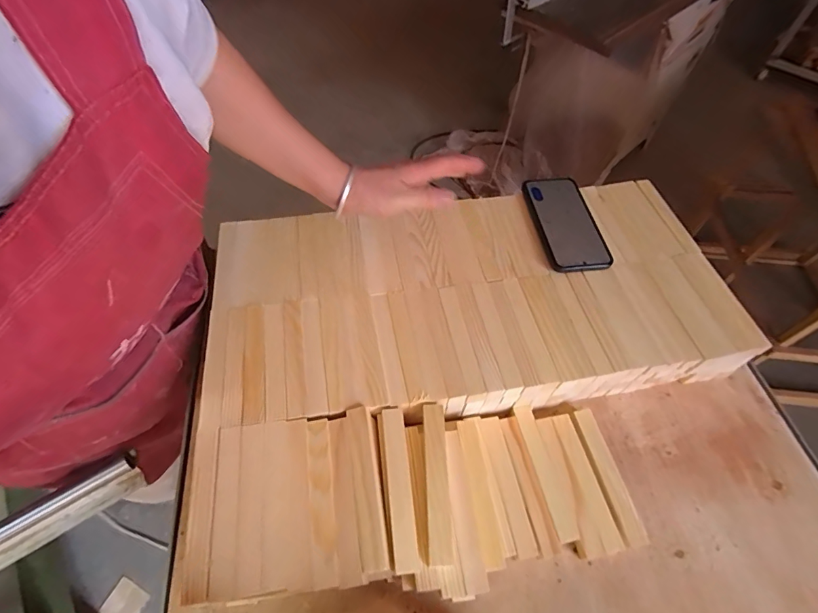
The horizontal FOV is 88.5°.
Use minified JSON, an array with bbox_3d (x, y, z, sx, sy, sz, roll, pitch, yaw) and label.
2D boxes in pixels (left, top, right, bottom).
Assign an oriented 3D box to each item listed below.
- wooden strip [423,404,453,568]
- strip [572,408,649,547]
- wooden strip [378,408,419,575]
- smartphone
[{"bbox_3d":[0.025,0.159,0.387,0.020,0.015,0.135,-2,54,2],"label":"wooden strip"},{"bbox_3d":[0.216,0.184,0.461,0.024,0.024,0.138,-8,58,-6],"label":"strip"},{"bbox_3d":[-0.010,0.166,0.392,0.023,0.014,0.140,-6,58,-5],"label":"wooden strip"},{"bbox_3d":[0.208,-0.112,0.556,0.078,0.014,0.157,-5,54,-3],"label":"smartphone"}]

